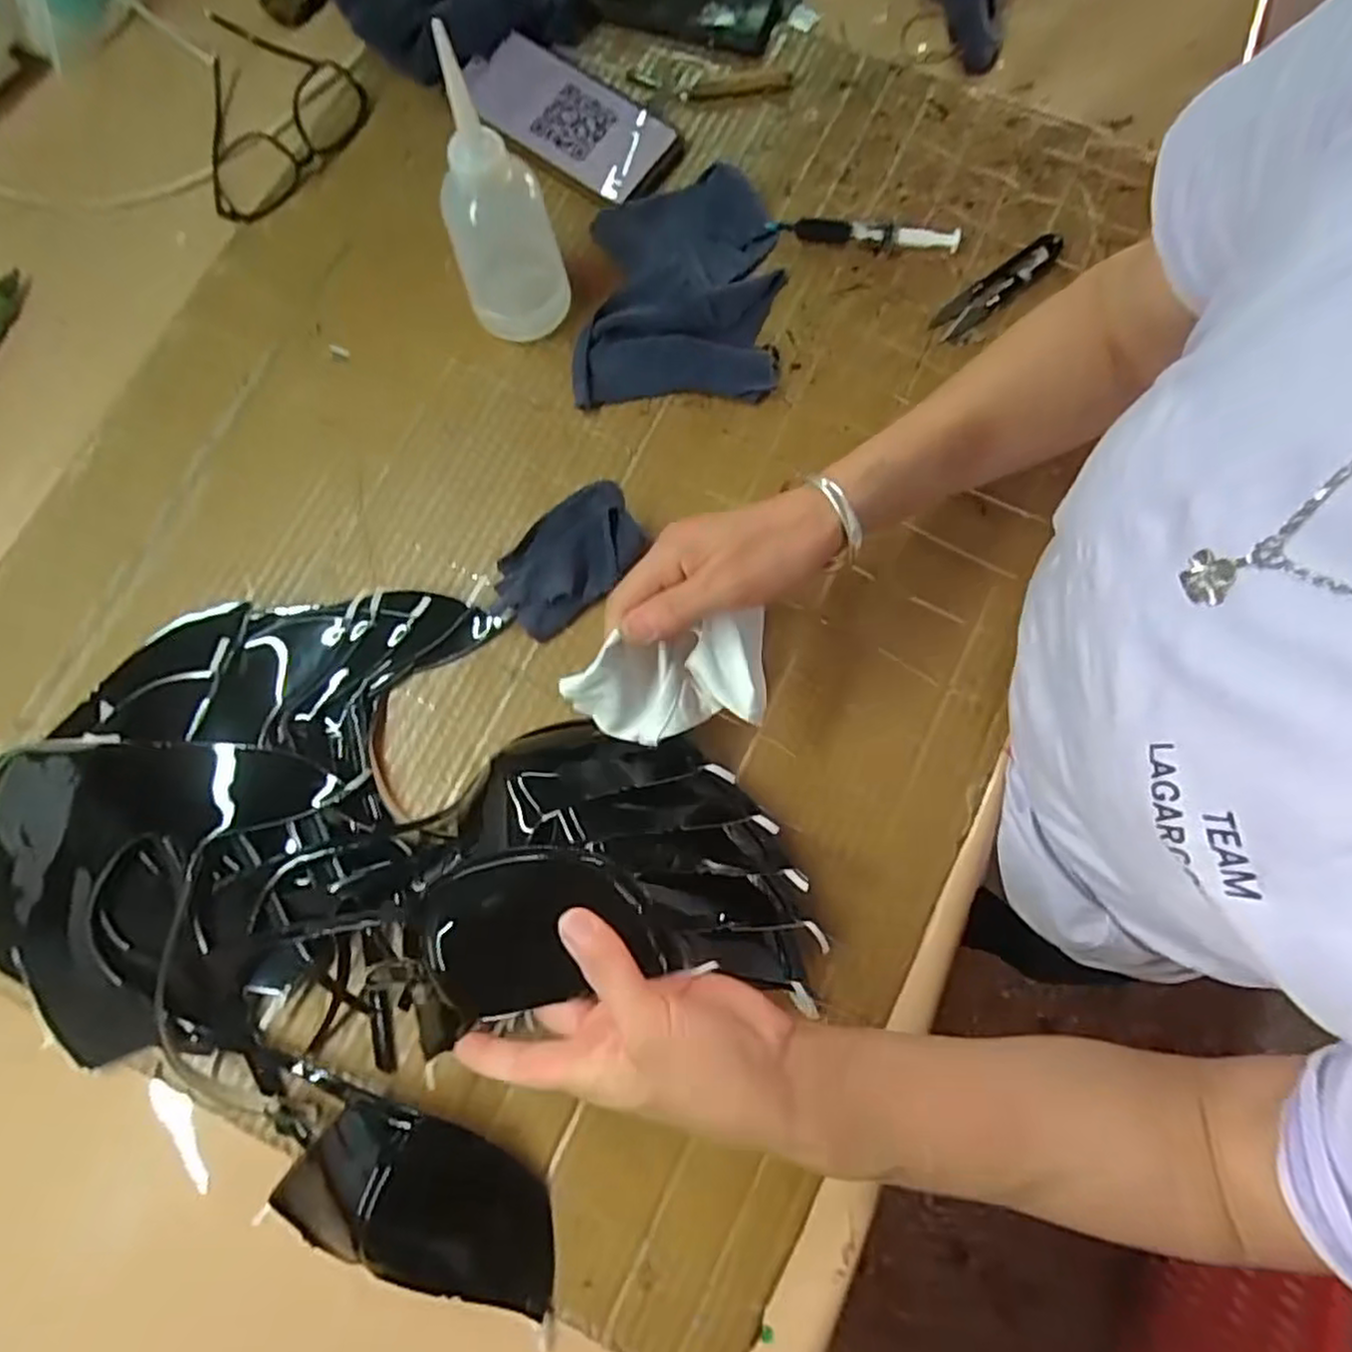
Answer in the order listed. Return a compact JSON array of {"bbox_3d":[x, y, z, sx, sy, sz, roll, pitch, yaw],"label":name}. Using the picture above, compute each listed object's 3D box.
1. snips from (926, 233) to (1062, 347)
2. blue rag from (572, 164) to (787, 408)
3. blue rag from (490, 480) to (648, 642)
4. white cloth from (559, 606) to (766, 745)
[{"bbox_3d":[0.215,-0.259,0.482,0.101,0.007,0.025,-40,81,-6],"label":"snips"},{"bbox_3d":[0.004,-0.254,0.476,0.126,0.026,0.155,4,79,1],"label":"blue rag"},{"bbox_3d":[-0.065,-0.074,0.446,0.097,0.018,0.064,-36,81,-6],"label":"blue rag"},{"bbox_3d":[-0.005,0.005,0.381,0.102,0.055,0.050,-9,79,-1],"label":"white cloth"}]

